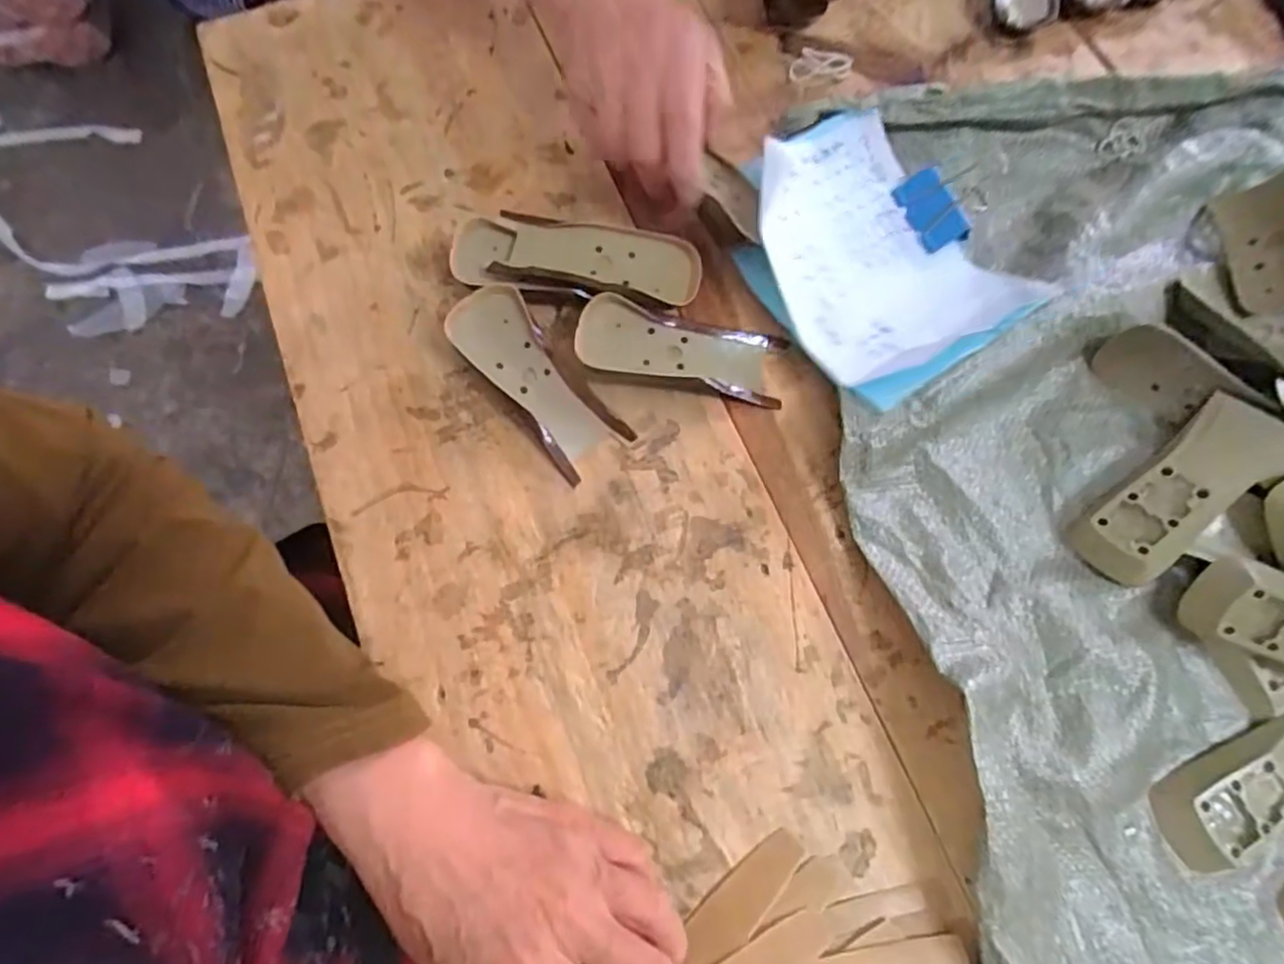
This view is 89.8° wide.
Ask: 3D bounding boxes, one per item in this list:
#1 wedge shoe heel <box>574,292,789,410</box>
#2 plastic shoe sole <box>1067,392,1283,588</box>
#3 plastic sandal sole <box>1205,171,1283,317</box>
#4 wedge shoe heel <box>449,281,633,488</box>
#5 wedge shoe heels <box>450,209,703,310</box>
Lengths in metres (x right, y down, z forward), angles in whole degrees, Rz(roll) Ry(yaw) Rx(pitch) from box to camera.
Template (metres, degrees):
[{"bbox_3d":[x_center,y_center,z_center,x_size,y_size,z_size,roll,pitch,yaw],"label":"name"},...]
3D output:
[{"bbox_3d":[0.024,-0.078,0.382,0.119,0.021,0.046,9,74,4],"label":"wedge shoe heel"},{"bbox_3d":[0.281,0.007,0.337,0.042,0.021,0.108,45,101,13],"label":"plastic shoe sole"},{"bbox_3d":[0.378,-0.147,0.386,0.009,0.045,0.114,35,54,-21],"label":"plastic sandal sole"},{"bbox_3d":[-0.062,-0.061,0.373,0.046,0.020,0.119,-38,76,-10],"label":"wedge shoe heel"},{"bbox_3d":[-0.040,-0.133,0.392,0.146,0.018,0.050,5,74,3],"label":"wedge shoe heels"}]

